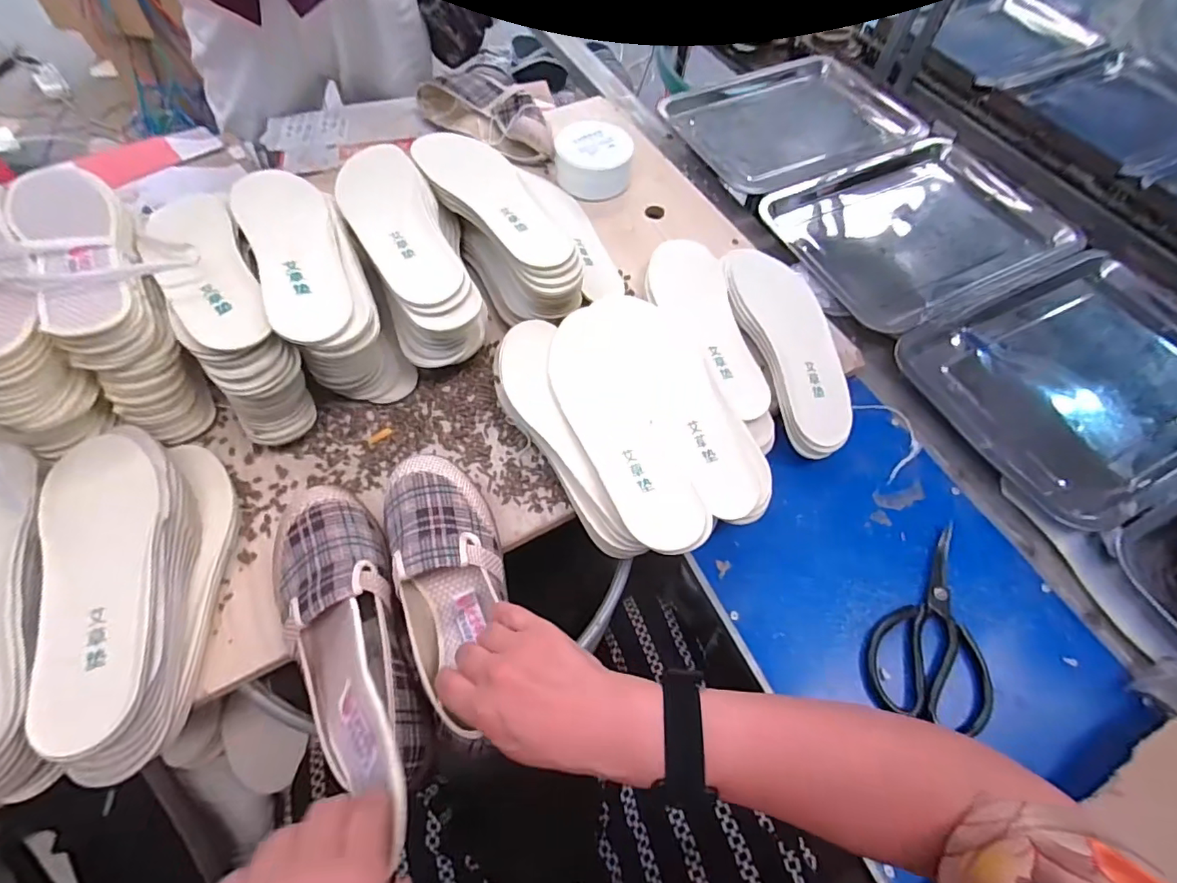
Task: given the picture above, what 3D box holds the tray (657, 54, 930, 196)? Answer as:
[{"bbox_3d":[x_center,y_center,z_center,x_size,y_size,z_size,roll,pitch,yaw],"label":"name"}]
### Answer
[{"bbox_3d":[0.333,-0.527,0.856,0.365,0.029,0.285,-26,65,-16],"label":"tray"}]

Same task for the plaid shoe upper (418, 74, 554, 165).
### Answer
[{"bbox_3d":[-0.142,-0.474,0.772,0.258,0.052,0.103,41,67,19],"label":"plaid shoe upper"}]

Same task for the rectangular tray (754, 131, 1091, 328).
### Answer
[{"bbox_3d":[0.454,-0.301,0.725,0.353,0.019,0.272,-25,65,-15],"label":"rectangular tray"}]

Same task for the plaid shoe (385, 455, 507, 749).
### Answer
[{"bbox_3d":[-0.112,0.112,0.421,0.084,0.064,0.222,-9,67,-7],"label":"plaid shoe"}]

